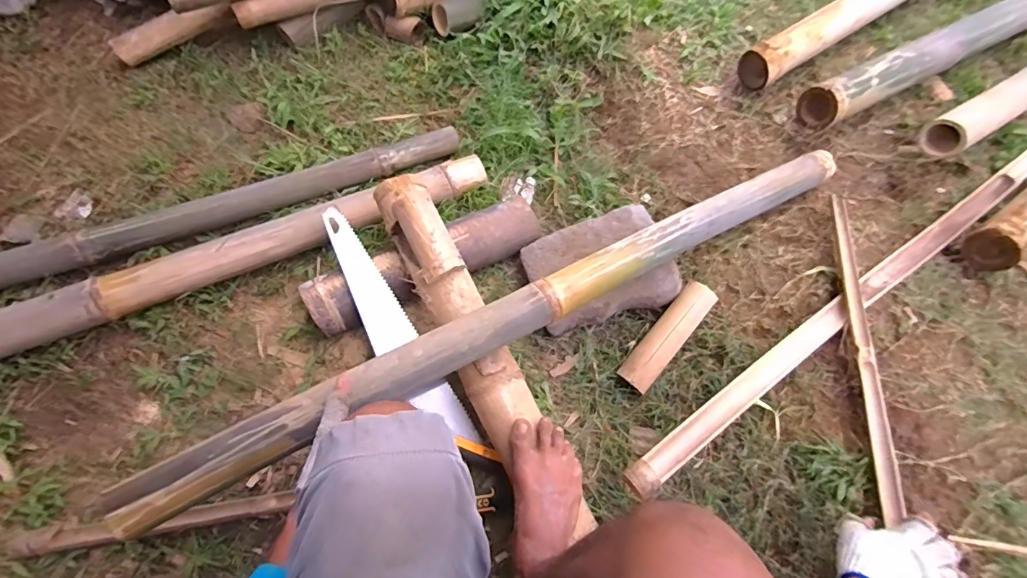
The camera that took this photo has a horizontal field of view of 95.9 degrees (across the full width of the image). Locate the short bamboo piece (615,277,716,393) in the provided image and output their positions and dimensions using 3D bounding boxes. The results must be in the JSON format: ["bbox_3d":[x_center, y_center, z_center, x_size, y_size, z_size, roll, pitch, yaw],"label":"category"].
[{"bbox_3d":[0.269,0.082,0.808,0.058,0.033,0.210,38,86,14],"label":"short bamboo piece"}]

